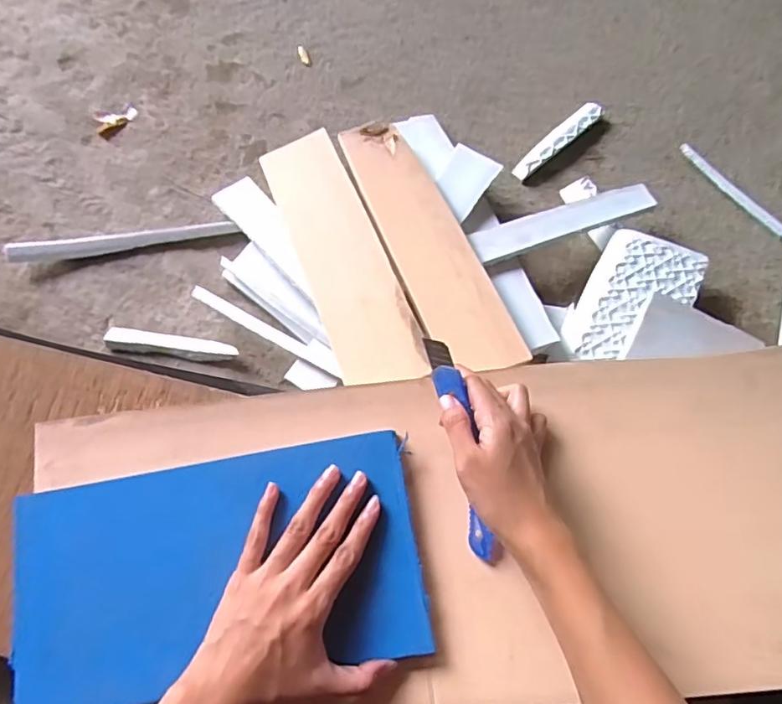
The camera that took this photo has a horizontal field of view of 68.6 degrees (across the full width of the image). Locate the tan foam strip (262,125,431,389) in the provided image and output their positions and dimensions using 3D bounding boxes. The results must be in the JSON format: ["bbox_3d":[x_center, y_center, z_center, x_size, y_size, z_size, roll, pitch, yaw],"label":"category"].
[{"bbox_3d":[-0.046,-0.091,0.509,0.070,0.008,0.275,-21,65,-3],"label":"tan foam strip"}]

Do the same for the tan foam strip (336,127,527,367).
[{"bbox_3d":[0.032,-0.103,0.517,0.068,0.007,0.275,-21,68,-3],"label":"tan foam strip"}]

